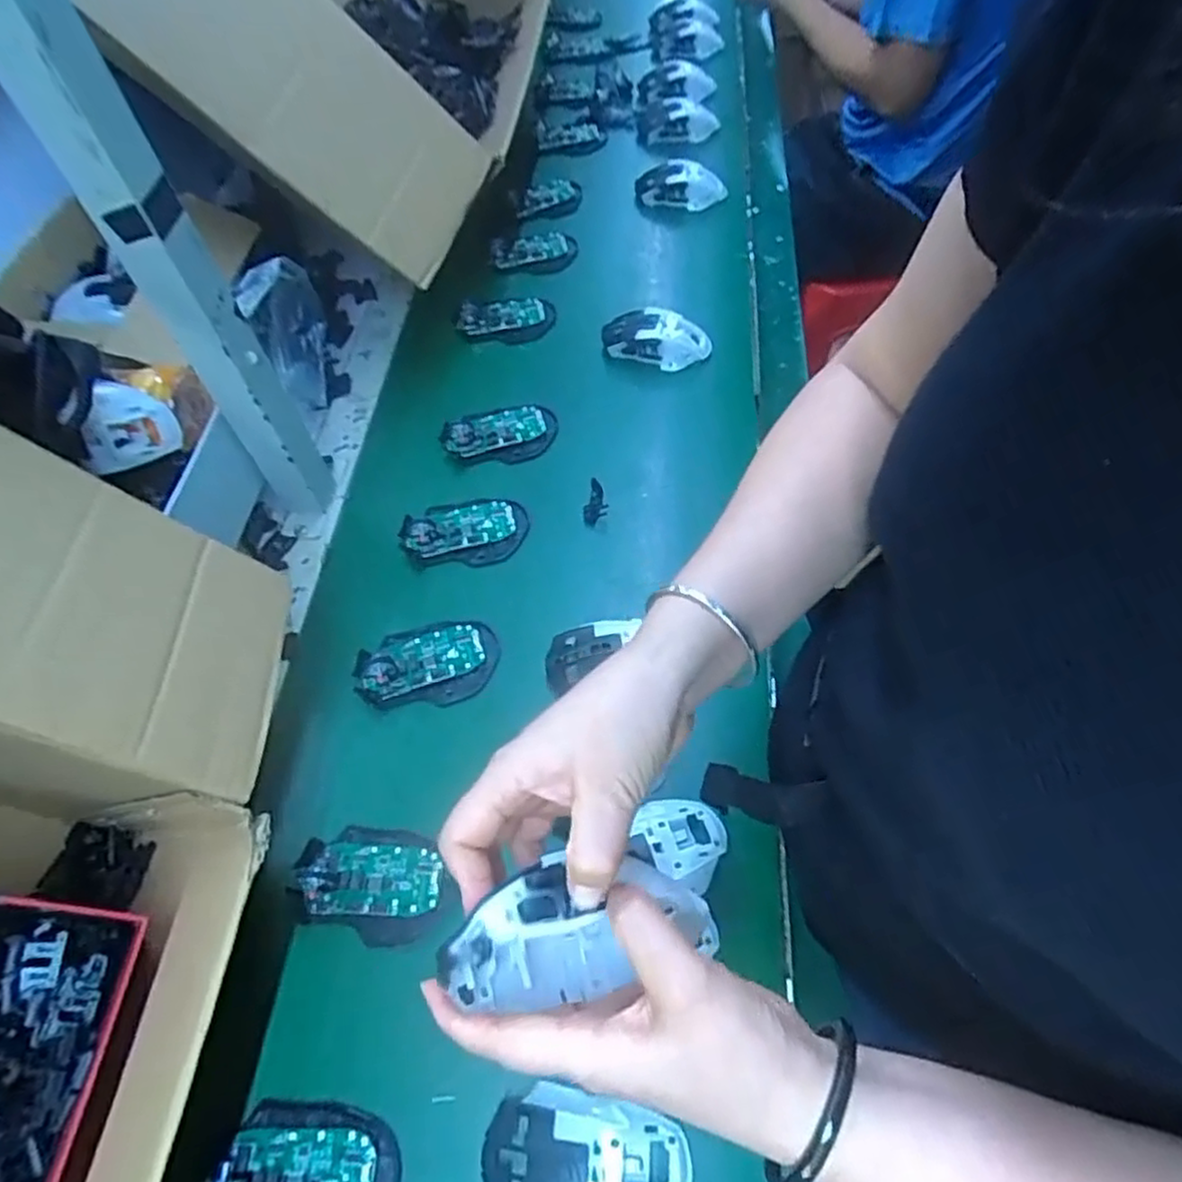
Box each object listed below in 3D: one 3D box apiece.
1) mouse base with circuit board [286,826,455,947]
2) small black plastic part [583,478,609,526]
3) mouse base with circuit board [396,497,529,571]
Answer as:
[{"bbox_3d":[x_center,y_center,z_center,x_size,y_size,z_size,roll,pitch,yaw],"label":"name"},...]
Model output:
[{"bbox_3d":[-0.153,0.204,0.499,0.110,0.017,0.072,1,58,9],"label":"mouse base with circuit board"},{"bbox_3d":[0.005,-0.085,0.677,0.021,0.014,0.048,2,58,10],"label":"small black plastic part"},{"bbox_3d":[-0.119,-0.058,0.658,0.114,0.018,0.071,-10,57,2],"label":"mouse base with circuit board"}]

